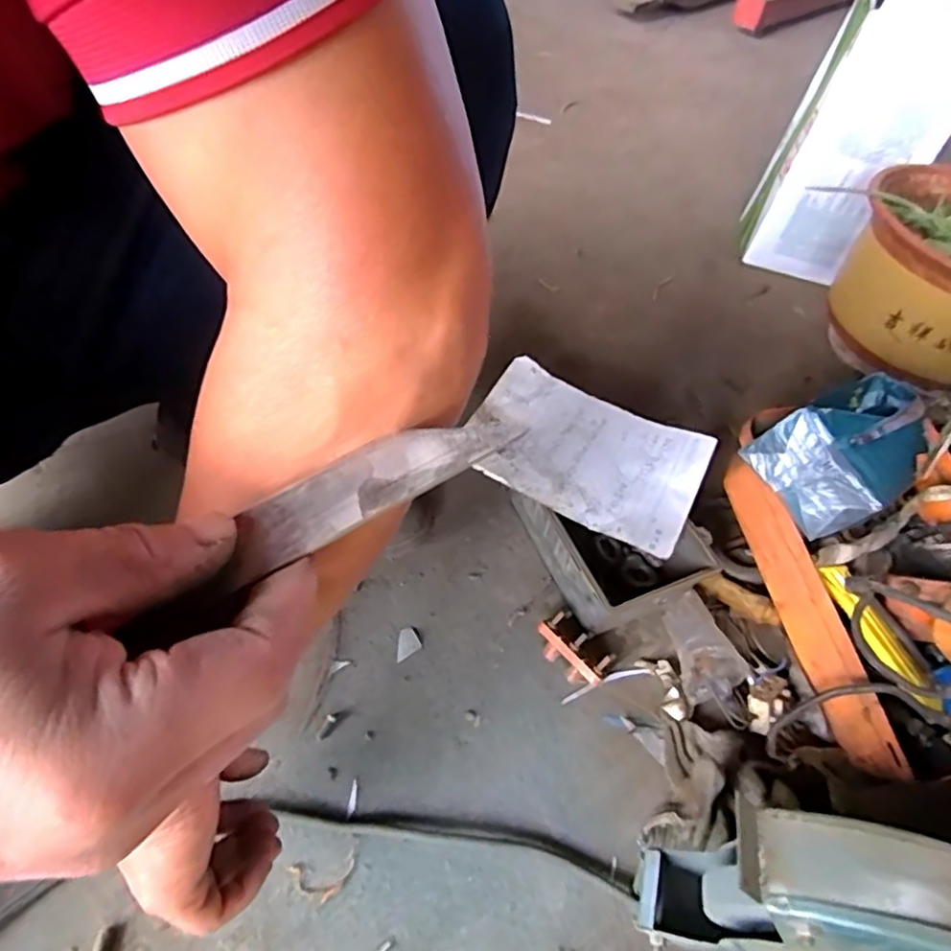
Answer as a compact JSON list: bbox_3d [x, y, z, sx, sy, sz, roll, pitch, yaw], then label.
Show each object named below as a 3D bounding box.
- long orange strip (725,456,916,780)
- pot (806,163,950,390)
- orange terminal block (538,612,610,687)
[{"bbox_3d":[0.265,0.106,0.507,0.011,0.069,0.254,-12,68,-12],"label":"long orange strip"},{"bbox_3d":[0.585,-0.239,0.791,0.252,0.188,0.285,-19,58,-22],"label":"pot"},{"bbox_3d":[0.079,0.147,0.520,0.029,0.037,0.062,-28,62,-27],"label":"orange terminal block"}]

